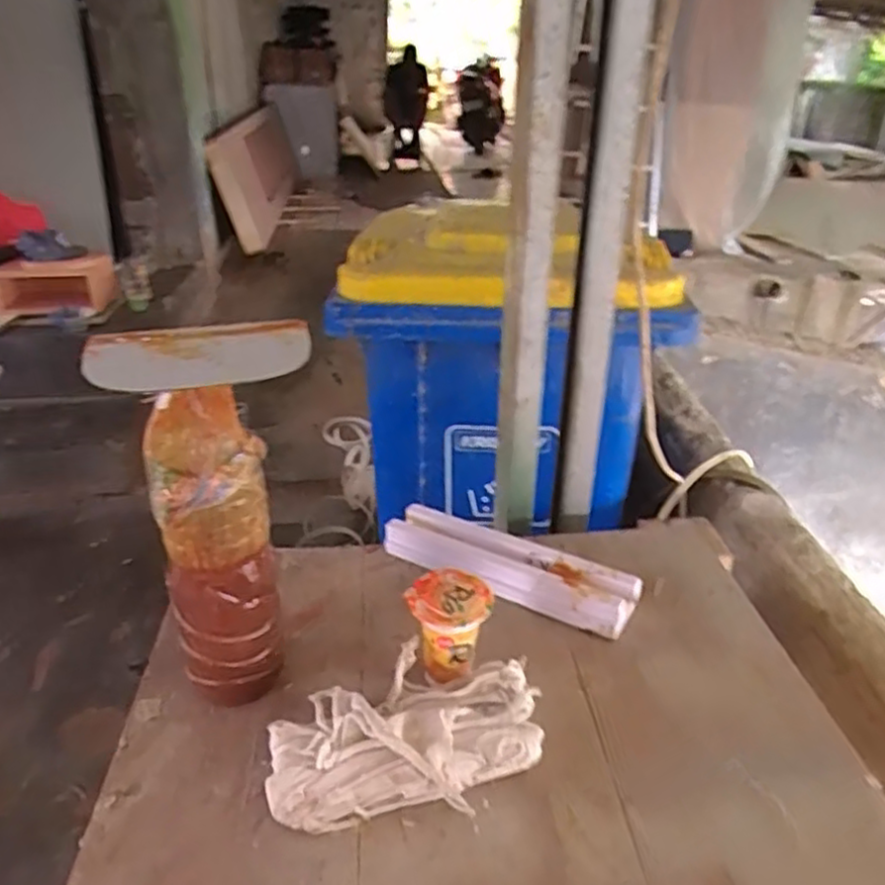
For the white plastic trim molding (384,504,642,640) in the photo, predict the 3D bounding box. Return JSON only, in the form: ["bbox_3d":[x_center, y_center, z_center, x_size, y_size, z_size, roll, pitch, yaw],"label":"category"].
[{"bbox_3d":[0.064,0.133,0.768,0.277,0.037,0.076,15,32,25],"label":"white plastic trim molding"}]

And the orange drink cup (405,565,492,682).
[{"bbox_3d":[0.005,0.170,0.638,0.073,0.097,0.061,8,30,13],"label":"orange drink cup"}]

